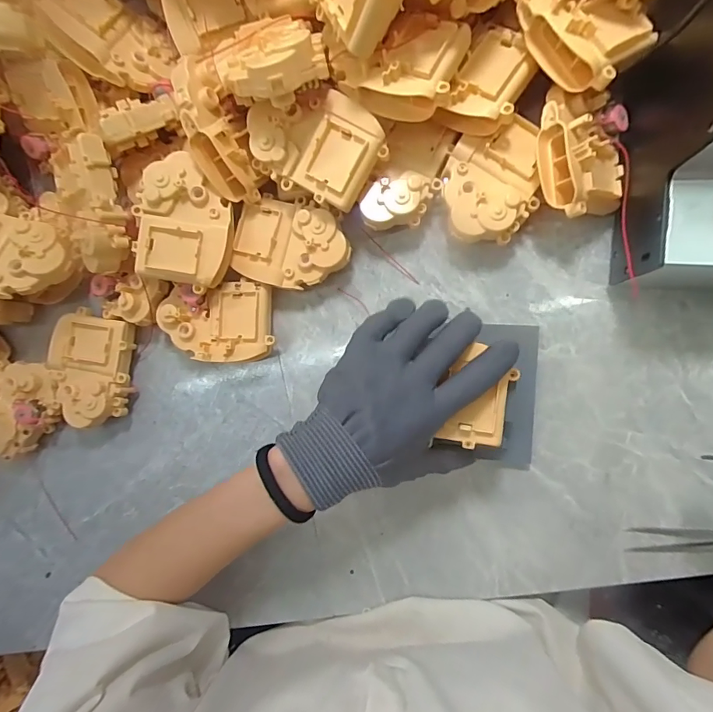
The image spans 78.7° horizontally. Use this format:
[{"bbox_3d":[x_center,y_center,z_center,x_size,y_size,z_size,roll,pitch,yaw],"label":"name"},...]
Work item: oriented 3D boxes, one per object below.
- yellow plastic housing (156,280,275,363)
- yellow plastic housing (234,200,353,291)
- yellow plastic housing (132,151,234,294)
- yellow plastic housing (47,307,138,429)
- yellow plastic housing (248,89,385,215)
[{"bbox_3d":[-0.118,-0.028,0.375,0.095,0.040,0.069,-3,90,10],"label":"yellow plastic housing"},{"bbox_3d":[-0.052,-0.091,0.363,0.097,0.038,0.071,3,91,10],"label":"yellow plastic housing"},{"bbox_3d":[-0.135,-0.105,0.346,0.070,0.034,0.094,14,93,9],"label":"yellow plastic housing"},{"bbox_3d":[-0.240,0.012,0.397,0.073,0.033,0.102,10,92,10],"label":"yellow plastic housing"},{"bbox_3d":[-0.031,-0.156,0.323,0.095,0.028,0.068,29,95,8],"label":"yellow plastic housing"}]

